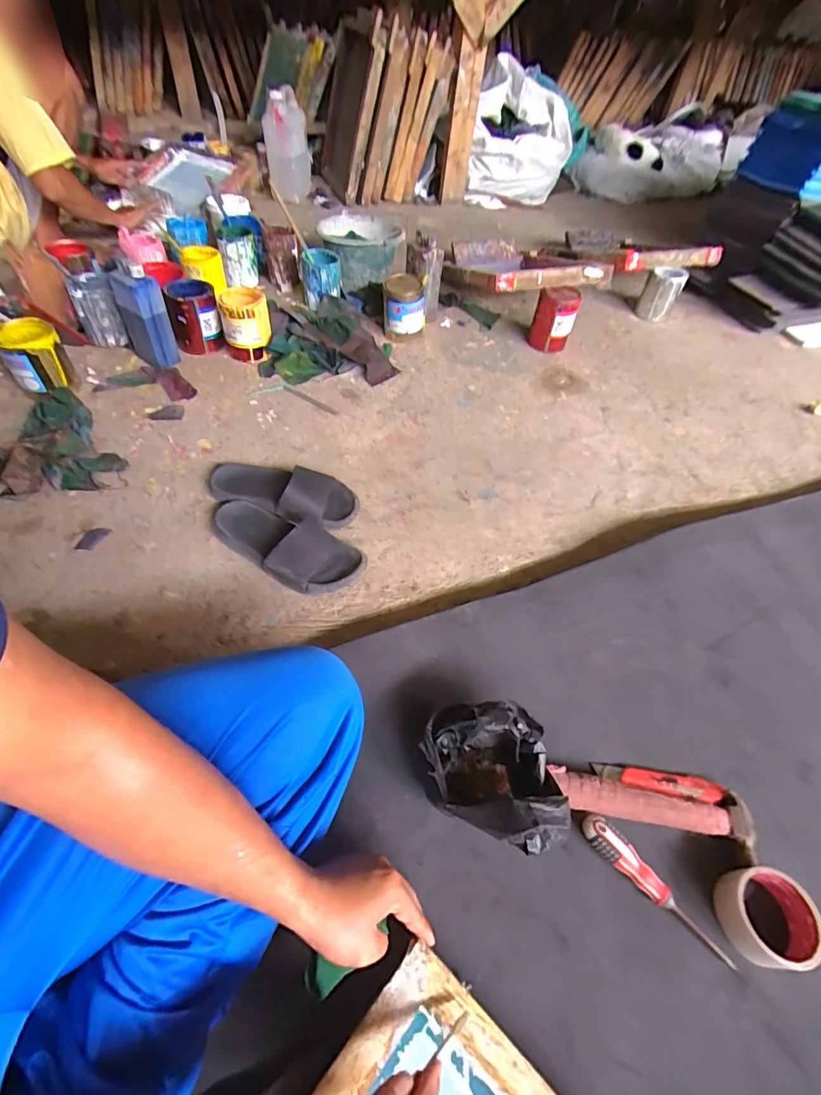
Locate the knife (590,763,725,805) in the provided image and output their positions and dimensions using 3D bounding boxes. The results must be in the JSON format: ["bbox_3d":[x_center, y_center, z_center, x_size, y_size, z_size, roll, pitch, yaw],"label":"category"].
[{"bbox_3d":[0.320,0.303,0.611,0.155,0.023,0.034,10,51,2],"label":"knife"}]

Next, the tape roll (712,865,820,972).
[{"bbox_3d":[0.388,0.399,0.511,0.091,0.049,0.084,3,52,-4],"label":"tape roll"}]

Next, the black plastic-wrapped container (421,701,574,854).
[{"bbox_3d":[0.094,0.271,0.564,0.146,0.113,0.168,-6,53,-11],"label":"black plastic-wrapped container"}]

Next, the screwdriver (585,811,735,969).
[{"bbox_3d":[0.272,0.386,0.533,0.031,0.036,0.182,-34,62,-28],"label":"screwdriver"}]

